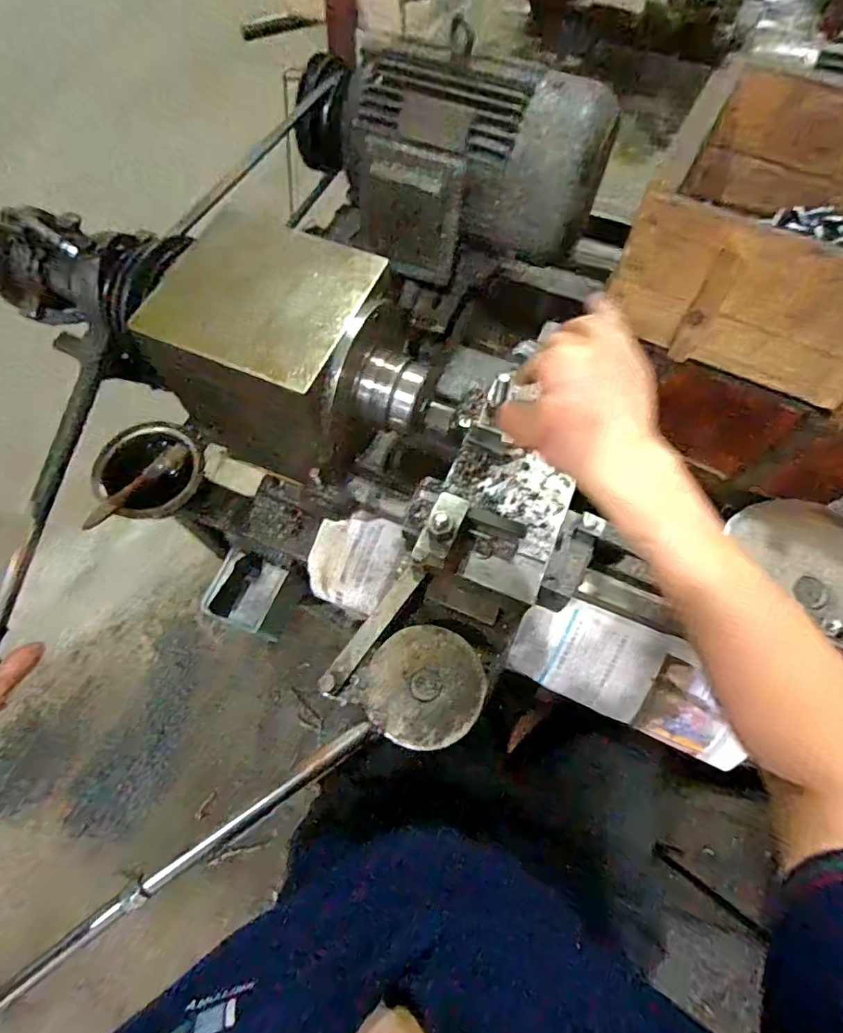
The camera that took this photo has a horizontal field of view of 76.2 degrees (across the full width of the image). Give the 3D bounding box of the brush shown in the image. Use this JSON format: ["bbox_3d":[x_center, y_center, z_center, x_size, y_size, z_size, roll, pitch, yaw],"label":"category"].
[{"bbox_3d":[-0.352,-0.040,0.664,0.022,0.031,0.146,36,72,14],"label":"brush"}]

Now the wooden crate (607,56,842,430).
[{"bbox_3d":[0.398,-0.263,0.523,0.349,0.149,0.245,26,69,11],"label":"wooden crate"}]

